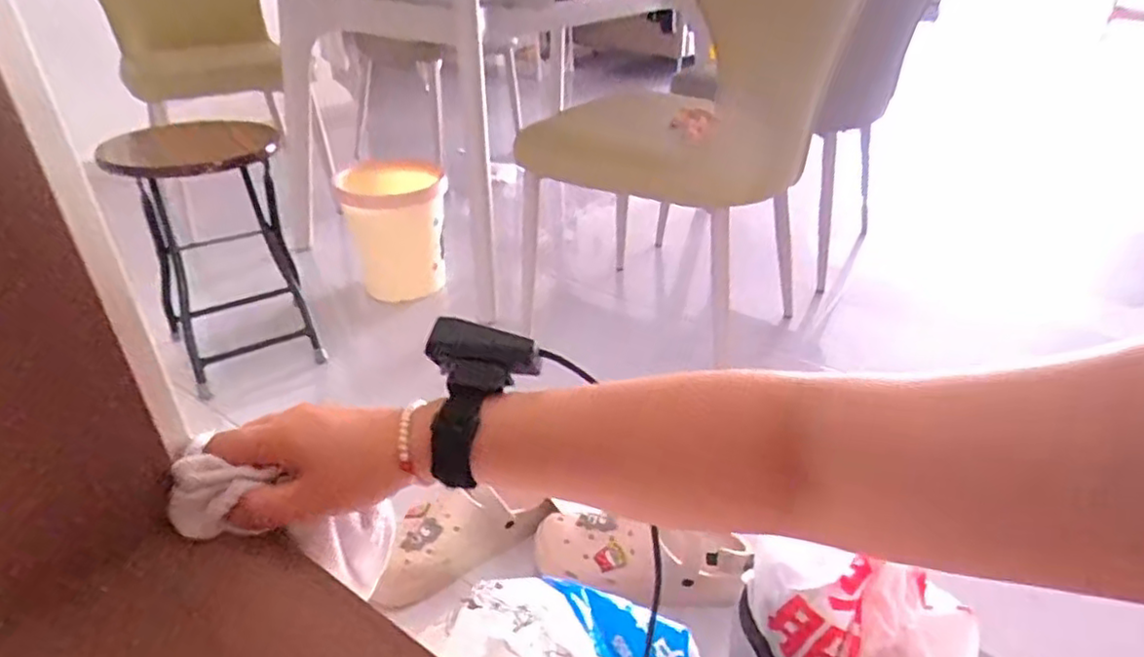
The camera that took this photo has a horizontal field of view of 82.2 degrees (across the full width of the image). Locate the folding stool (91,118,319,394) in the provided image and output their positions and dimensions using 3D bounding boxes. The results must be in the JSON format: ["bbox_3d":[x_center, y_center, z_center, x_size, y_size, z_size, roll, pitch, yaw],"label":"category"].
[{"bbox_3d":[-0.686,-0.158,1.292,0.268,0.432,0.278,-17,36,-25],"label":"folding stool"}]

